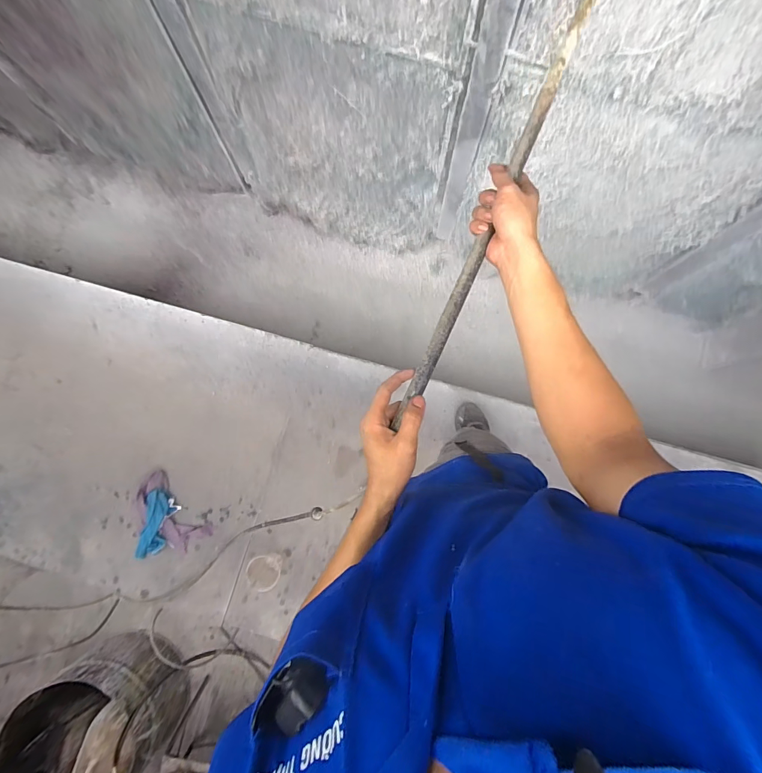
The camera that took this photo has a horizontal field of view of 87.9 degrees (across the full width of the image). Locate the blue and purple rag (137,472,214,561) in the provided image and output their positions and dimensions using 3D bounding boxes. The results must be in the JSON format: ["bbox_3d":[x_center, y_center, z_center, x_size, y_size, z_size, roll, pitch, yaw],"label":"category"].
[{"bbox_3d":[-0.850,0.515,1.522,0.265,0.038,0.309,-40,82,-4],"label":"blue and purple rag"}]

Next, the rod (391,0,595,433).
[{"bbox_3d":[0.216,-0.384,0.521,0.021,0.016,0.930,23,85,5],"label":"rod"}]

